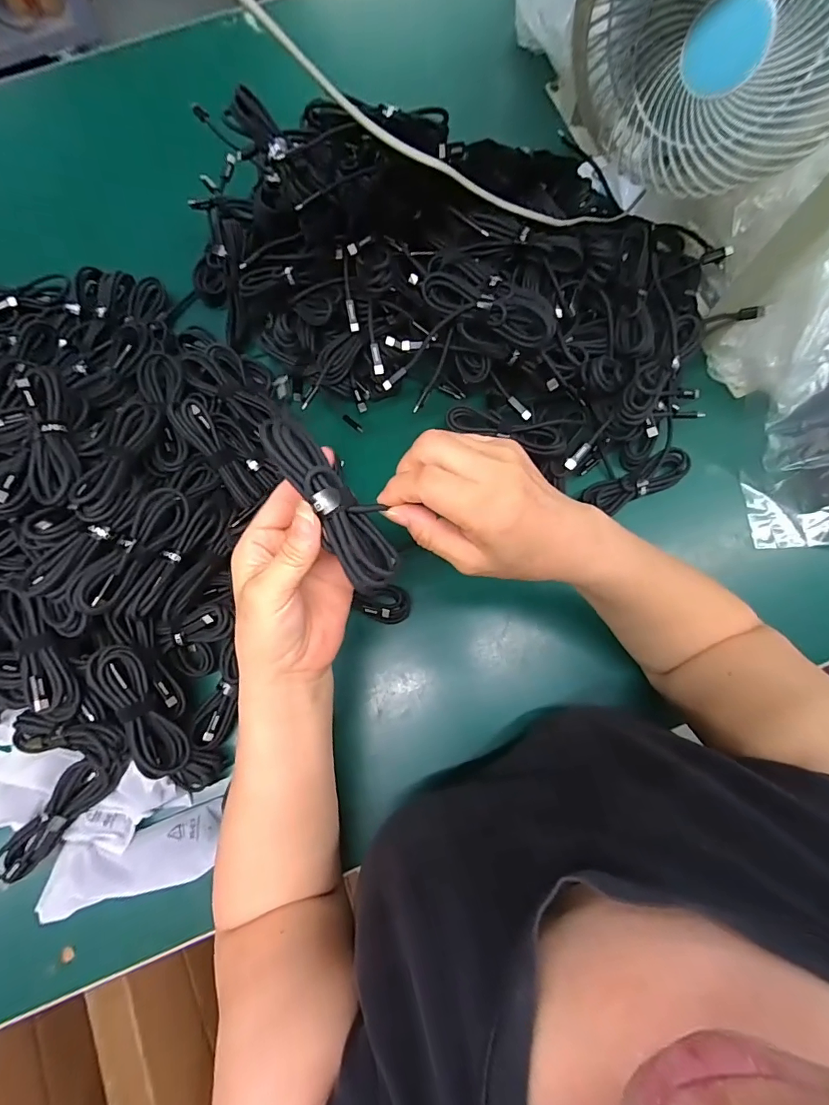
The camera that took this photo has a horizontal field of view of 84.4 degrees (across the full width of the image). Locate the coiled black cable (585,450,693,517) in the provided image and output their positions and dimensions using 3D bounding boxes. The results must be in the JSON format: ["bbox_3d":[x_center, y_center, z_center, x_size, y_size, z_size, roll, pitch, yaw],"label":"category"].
[{"bbox_3d":[0.216,-0.067,0.442,0.107,0.022,0.030,-26,78,-5],"label":"coiled black cable"}]

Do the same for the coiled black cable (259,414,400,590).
[{"bbox_3d":[-0.045,-0.029,0.256,0.031,0.020,0.106,-35,94,-7],"label":"coiled black cable"}]

